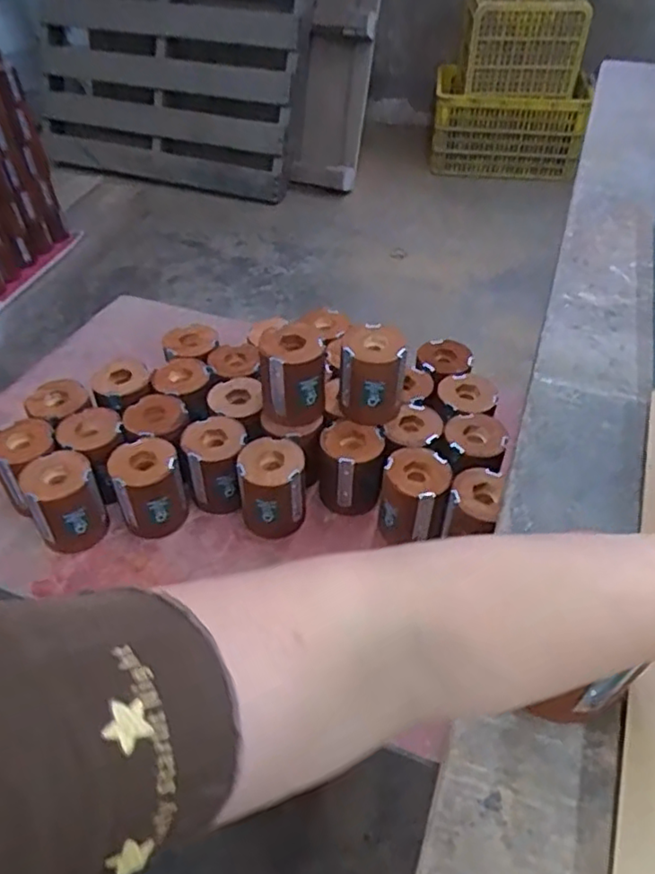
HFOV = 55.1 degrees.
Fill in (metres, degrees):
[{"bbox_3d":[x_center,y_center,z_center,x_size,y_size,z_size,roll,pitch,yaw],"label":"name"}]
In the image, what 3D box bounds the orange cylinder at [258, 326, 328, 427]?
[{"bbox_3d":[-0.042,-0.074,0.762,0.078,0.095,0.077,-7,45,-5],"label":"orange cylinder"}]

